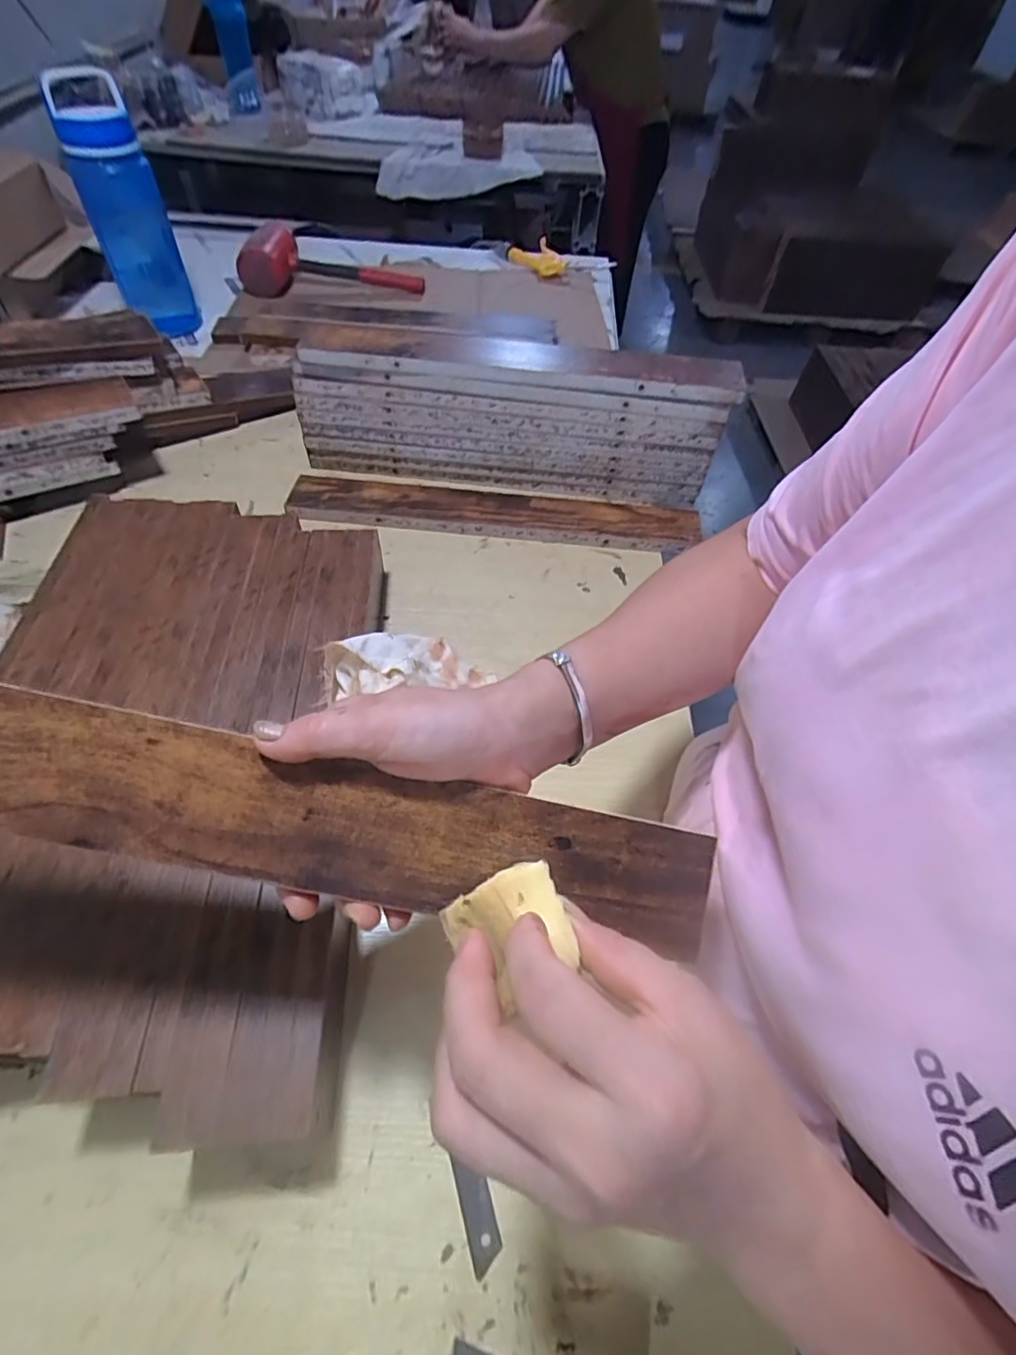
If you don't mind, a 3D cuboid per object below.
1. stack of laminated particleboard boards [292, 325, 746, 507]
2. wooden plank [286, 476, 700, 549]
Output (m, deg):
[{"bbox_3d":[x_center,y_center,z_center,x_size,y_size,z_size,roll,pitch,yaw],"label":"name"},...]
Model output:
[{"bbox_3d":[0.002,-0.300,0.664,0.457,0.140,0.073,9,55,2],"label":"stack of laminated particleboard boards"},{"bbox_3d":[-0.016,-0.186,0.659,0.449,0.020,0.061,7,55,0],"label":"wooden plank"}]

